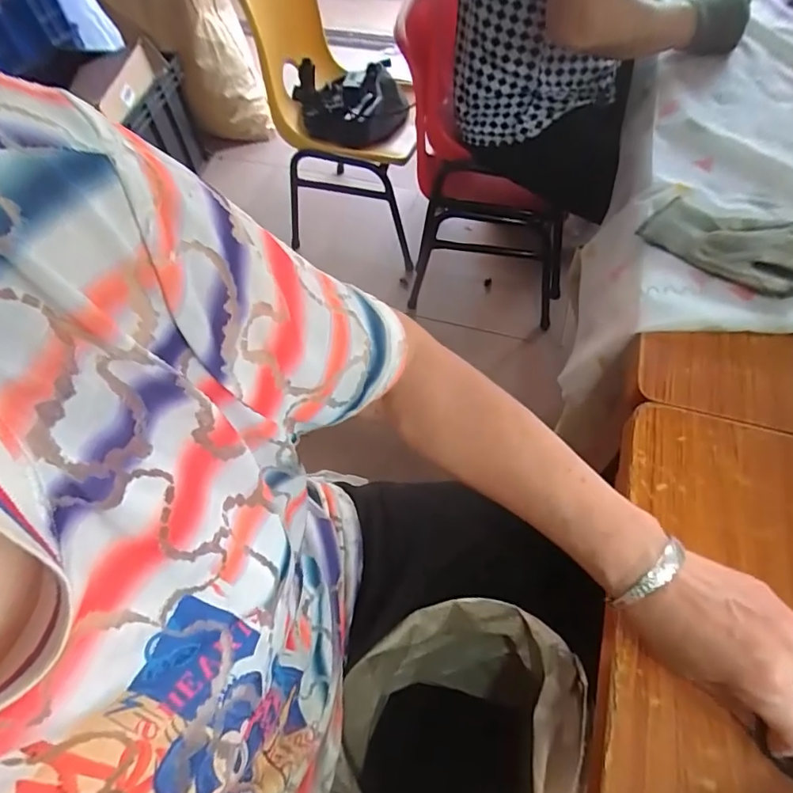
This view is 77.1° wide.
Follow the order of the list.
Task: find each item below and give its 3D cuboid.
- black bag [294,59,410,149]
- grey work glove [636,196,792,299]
[{"bbox_3d":[-0.108,-0.725,1.224,0.266,0.103,0.289,-12,60,-4],"label":"black bag"},{"bbox_3d":[0.390,-0.165,0.541,0.206,0.024,0.124,34,67,22],"label":"grey work glove"}]

